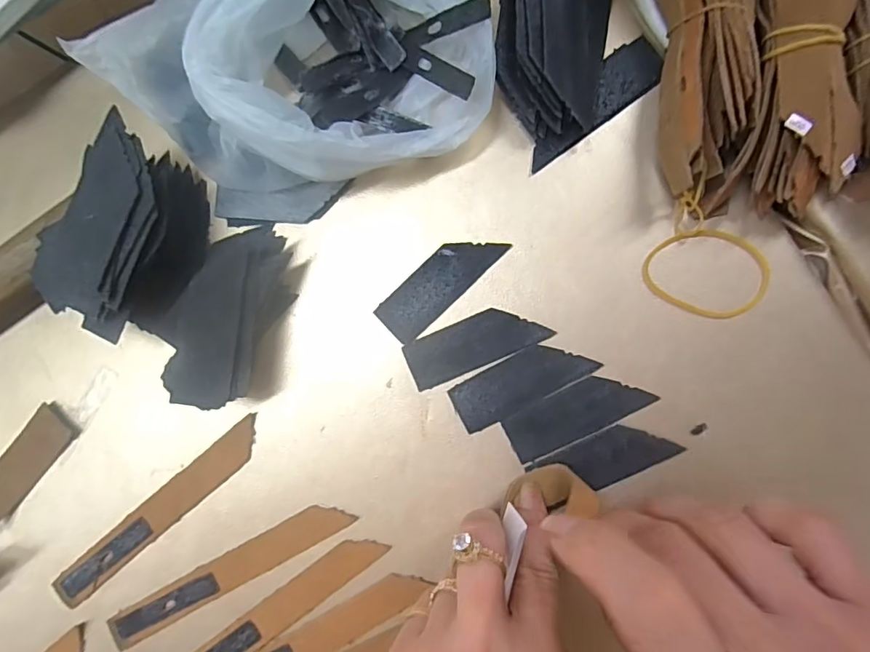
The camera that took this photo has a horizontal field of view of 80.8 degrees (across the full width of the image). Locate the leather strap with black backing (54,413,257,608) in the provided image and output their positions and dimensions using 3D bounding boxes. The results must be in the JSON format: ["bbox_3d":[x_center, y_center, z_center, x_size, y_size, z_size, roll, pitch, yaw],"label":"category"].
[{"bbox_3d":[-0.132,0.090,0.244,0.125,0.004,0.017,-41,85,3],"label":"leather strap with black backing"}]

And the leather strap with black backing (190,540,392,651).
[{"bbox_3d":[-0.077,0.137,0.238,0.124,0.004,0.019,-36,84,1],"label":"leather strap with black backing"}]

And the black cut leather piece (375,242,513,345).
[{"bbox_3d":[0.002,-0.021,0.236,0.064,0.004,0.023,-43,85,3],"label":"black cut leather piece"}]

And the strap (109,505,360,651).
[{"bbox_3d":[-0.097,0.116,0.241,0.124,0.005,0.017,-30,86,4],"label":"strap"}]

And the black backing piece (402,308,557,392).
[{"bbox_3d":[0.018,0.007,0.234,0.063,0.004,0.023,-24,86,4],"label":"black backing piece"}]

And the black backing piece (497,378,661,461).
[{"bbox_3d":[0.063,0.039,0.228,0.063,0.004,0.022,-26,86,4],"label":"black backing piece"}]

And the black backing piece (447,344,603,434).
[{"bbox_3d":[0.039,0.025,0.231,0.064,0.004,0.023,-27,86,4],"label":"black backing piece"}]

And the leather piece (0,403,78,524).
[{"bbox_3d":[-0.205,0.069,0.251,0.024,0.007,0.064,40,92,5],"label":"leather piece"}]

